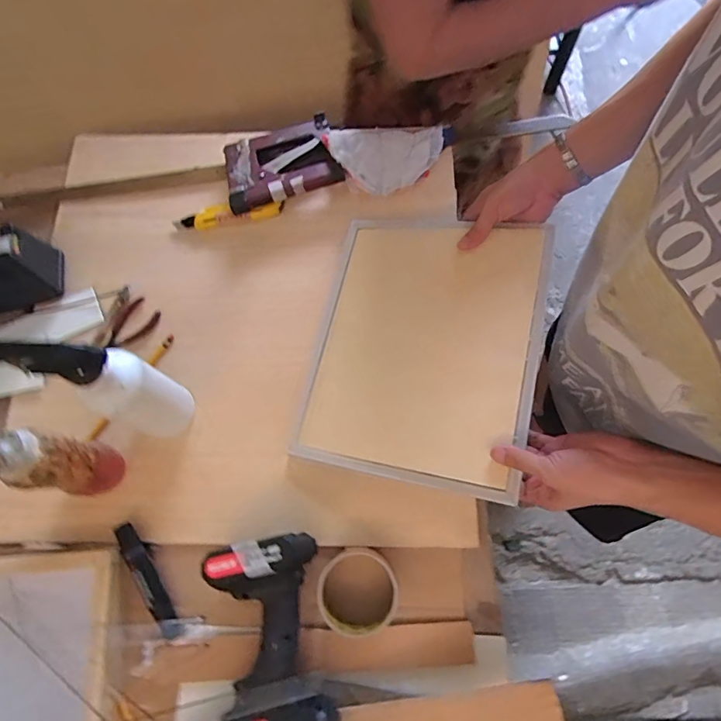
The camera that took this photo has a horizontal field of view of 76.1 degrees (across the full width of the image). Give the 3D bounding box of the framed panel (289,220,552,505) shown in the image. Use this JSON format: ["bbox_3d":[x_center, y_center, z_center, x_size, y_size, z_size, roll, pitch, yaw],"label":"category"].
[{"bbox_3d":[0.073,-0.026,0.552,0.254,0.026,0.325,9,73,18],"label":"framed panel"}]

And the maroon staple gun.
[{"bbox_3d":[-0.110,-0.283,0.667,0.173,0.041,0.125,-17,72,-3],"label":"maroon staple gun"}]

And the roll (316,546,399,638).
[{"bbox_3d":[-0.002,0.248,0.496,0.083,0.040,0.085,-1,72,2],"label":"roll"}]

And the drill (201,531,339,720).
[{"bbox_3d":[-0.120,0.299,0.464,0.170,0.077,0.212,-12,74,-1],"label":"drill"}]

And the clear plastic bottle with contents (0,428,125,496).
[{"bbox_3d":[-0.313,0.109,0.488,0.054,0.166,0.059,-1,72,2],"label":"clear plastic bottle with contents"}]

